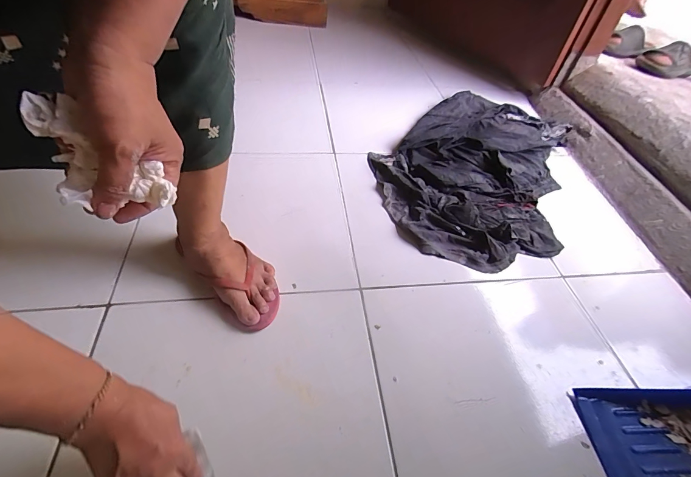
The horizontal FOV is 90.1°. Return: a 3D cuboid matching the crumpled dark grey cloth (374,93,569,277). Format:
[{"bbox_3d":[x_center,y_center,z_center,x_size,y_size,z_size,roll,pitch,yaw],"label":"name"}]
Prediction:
[{"bbox_3d":[0.313,-0.193,0.863,0.435,0.062,0.637,20,49,12],"label":"crumpled dark grey cloth"}]

